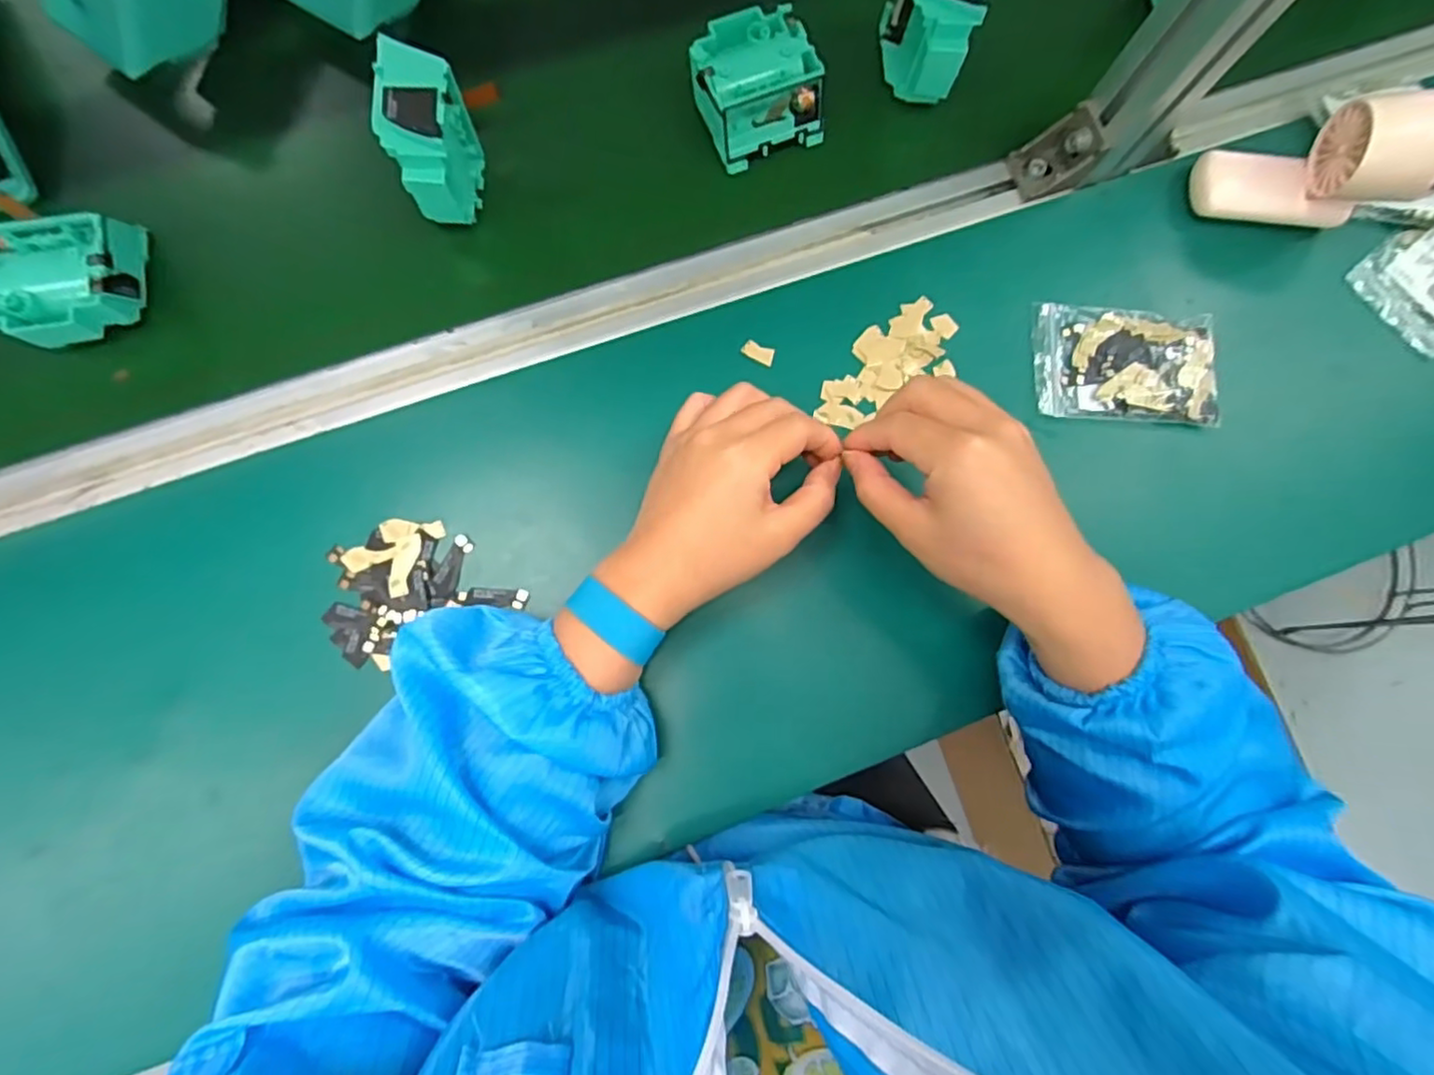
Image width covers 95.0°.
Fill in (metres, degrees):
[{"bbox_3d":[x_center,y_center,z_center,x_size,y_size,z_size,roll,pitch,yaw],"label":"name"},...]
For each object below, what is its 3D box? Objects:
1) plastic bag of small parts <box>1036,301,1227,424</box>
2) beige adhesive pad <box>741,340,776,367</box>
[{"bbox_3d":[0.262,-0.112,0.424,0.112,0.016,0.075,2,81,-2],"label":"plastic bag of small parts"},{"bbox_3d":[0.027,-0.118,0.419,0.021,0.005,0.010,23,81,1],"label":"beige adhesive pad"}]

